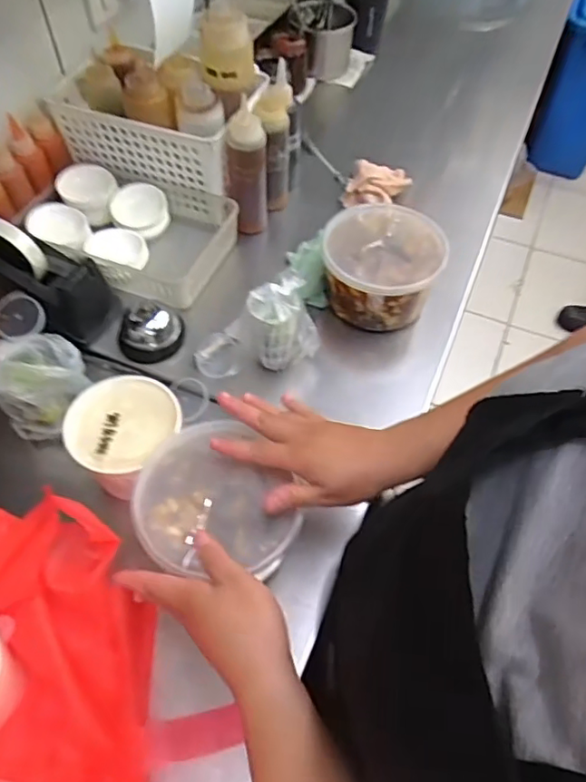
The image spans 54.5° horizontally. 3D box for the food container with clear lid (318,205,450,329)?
[{"bbox_3d":[0.108,-0.150,0.700,0.133,0.091,0.134,0,58,0],"label":"food container with clear lid"}]

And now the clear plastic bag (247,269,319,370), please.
[{"bbox_3d":[-0.012,-0.076,0.631,0.082,0.105,0.051,-11,58,-7],"label":"clear plastic bag"}]

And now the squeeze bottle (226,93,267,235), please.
[{"bbox_3d":[-0.060,-0.285,0.749,0.050,0.155,0.049,-4,58,-3],"label":"squeeze bottle"}]

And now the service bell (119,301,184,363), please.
[{"bbox_3d":[-0.170,-0.077,0.681,0.079,0.041,0.066,-25,61,-15],"label":"service bell"}]

